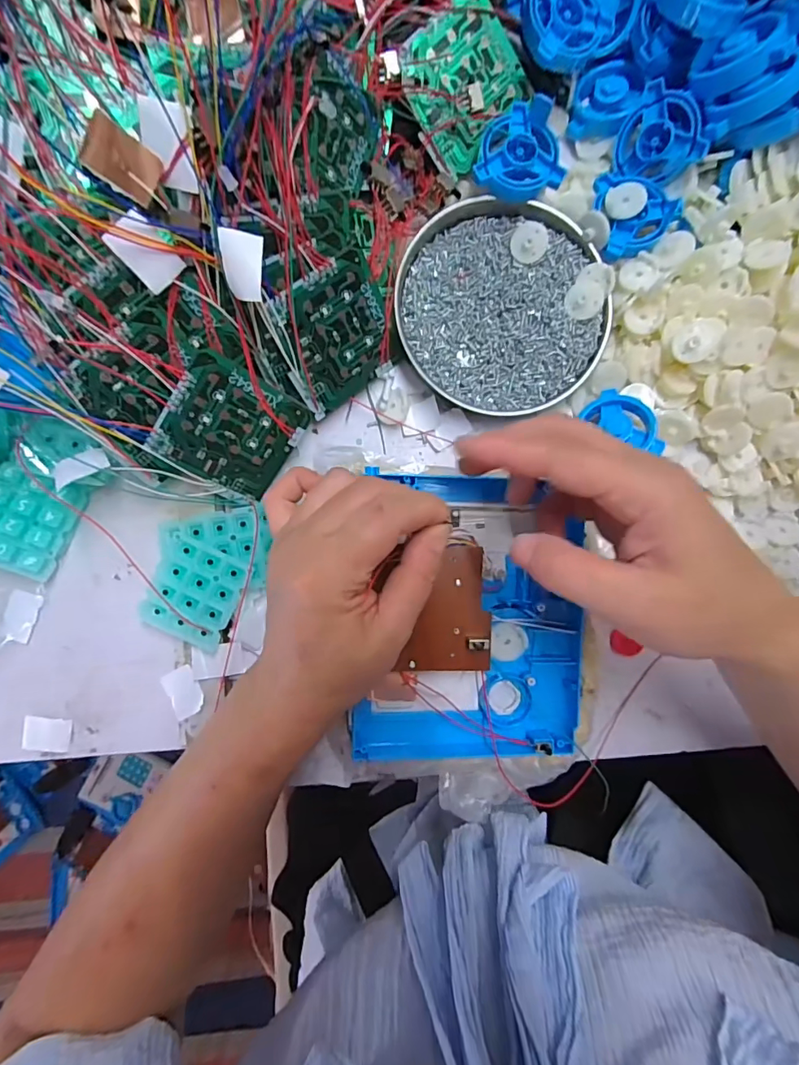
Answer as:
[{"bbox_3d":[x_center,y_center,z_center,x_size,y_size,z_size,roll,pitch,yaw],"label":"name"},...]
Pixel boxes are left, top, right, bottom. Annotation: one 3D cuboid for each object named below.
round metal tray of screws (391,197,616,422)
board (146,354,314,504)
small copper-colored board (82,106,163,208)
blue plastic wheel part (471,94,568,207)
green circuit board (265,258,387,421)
[{"bbox_3d":[0.065,-0.145,0.313,0.129,0.026,0.134,0,90,-3],"label":"round metal tray of screws"},{"bbox_3d":[-0.098,-0.058,0.282,0.071,0.004,0.068,25,107,-34],"label":"board"},{"bbox_3d":[-0.116,-0.155,0.202,0.021,0.028,0.004,-50,58,17],"label":"small copper-colored board"},{"bbox_3d":[0.071,-0.234,0.294,0.052,0.013,0.054,-13,96,-3],"label":"blue plastic wheel part"},{"bbox_3d":[-0.037,-0.115,0.288,0.067,0.005,0.071,-33,131,-13],"label":"green circuit board"}]

